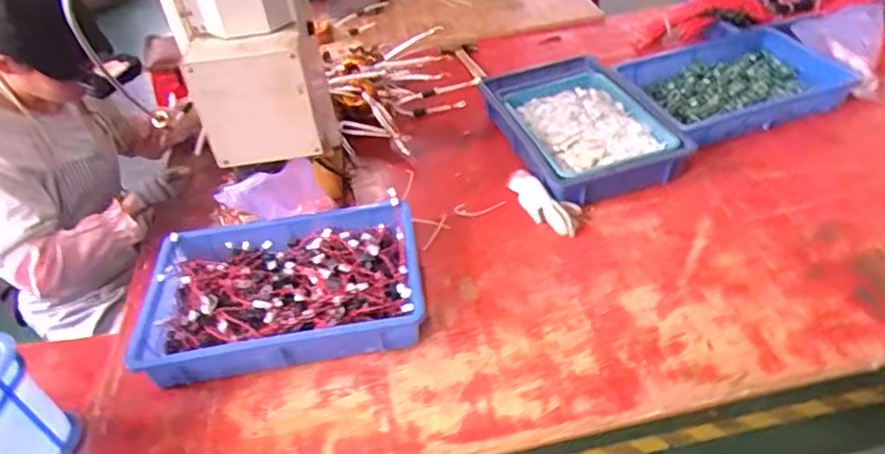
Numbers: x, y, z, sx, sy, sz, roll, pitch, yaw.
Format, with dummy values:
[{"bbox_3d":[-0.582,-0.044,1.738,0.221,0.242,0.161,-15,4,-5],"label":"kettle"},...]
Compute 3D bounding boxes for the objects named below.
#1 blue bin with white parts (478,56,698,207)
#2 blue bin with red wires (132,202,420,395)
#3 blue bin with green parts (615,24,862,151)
[{"bbox_3d":[0.294,-0.225,1.270,0.316,0.076,0.432,-15,41,-9],"label":"blue bin with white parts"},{"bbox_3d":[-0.265,0.105,0.983,0.445,0.084,0.287,-8,41,-1],"label":"blue bin with red wires"},{"bbox_3d":[0.627,-0.319,1.317,0.431,0.074,0.334,-17,41,-11],"label":"blue bin with green parts"}]

